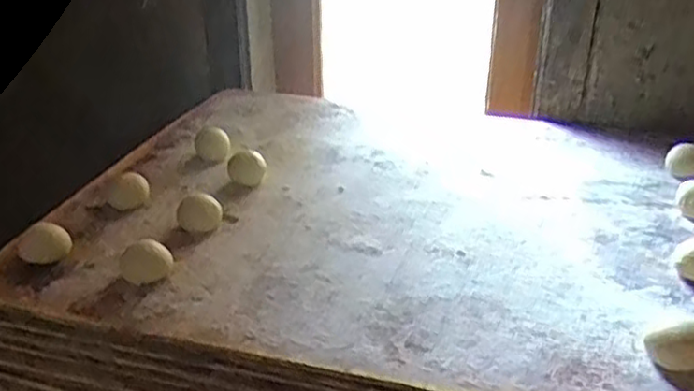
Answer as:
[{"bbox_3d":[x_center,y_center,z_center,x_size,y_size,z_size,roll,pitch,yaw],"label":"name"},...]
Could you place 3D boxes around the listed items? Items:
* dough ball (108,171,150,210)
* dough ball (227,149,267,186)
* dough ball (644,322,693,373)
[{"bbox_3d":[-0.180,-0.005,0.565,0.032,0.022,0.028,-11,30,-17],"label":"dough ball"},{"bbox_3d":[-0.086,-0.023,0.598,0.032,0.020,0.033,-6,29,-8],"label":"dough ball"},{"bbox_3d":[0.186,0.086,0.384,0.031,0.019,0.025,-11,30,-17],"label":"dough ball"}]

